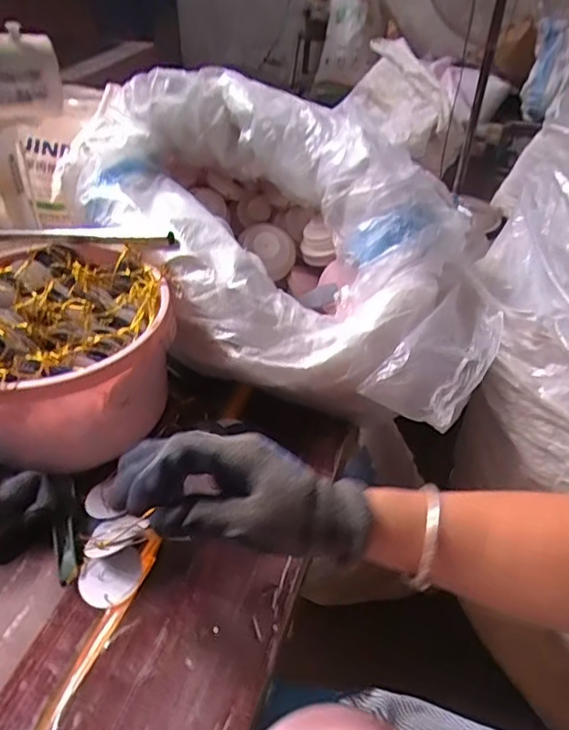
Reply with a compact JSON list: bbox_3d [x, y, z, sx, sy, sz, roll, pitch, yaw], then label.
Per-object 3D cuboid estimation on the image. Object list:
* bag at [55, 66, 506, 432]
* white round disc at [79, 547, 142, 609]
[{"bbox_3d":[-0.009,-0.155,0.635,0.305,0.217,0.503,-32,52,-33],"label":"bag"},{"bbox_3d":[-0.142,0.175,0.453,0.050,0.009,0.042,-12,43,-15],"label":"white round disc"}]

